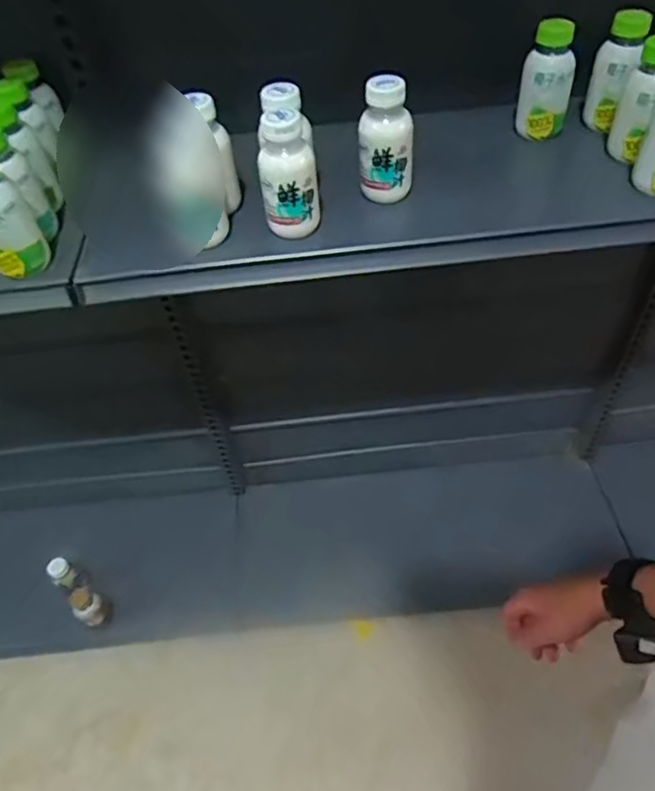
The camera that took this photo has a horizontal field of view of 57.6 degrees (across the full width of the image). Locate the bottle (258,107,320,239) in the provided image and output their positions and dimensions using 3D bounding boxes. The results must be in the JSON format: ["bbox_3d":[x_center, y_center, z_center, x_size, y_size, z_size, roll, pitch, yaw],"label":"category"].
[{"bbox_3d":[-0.041,-0.235,0.633,0.057,0.129,0.059,-6,49,1],"label":"bottle"}]

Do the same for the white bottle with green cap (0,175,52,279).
[{"bbox_3d":[-0.346,-0.190,0.628,0.064,0.123,0.060,-29,53,-19],"label":"white bottle with green cap"}]

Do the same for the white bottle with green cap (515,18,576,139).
[{"bbox_3d":[0.268,-0.383,0.729,0.060,0.122,0.050,10,51,13],"label":"white bottle with green cap"}]

